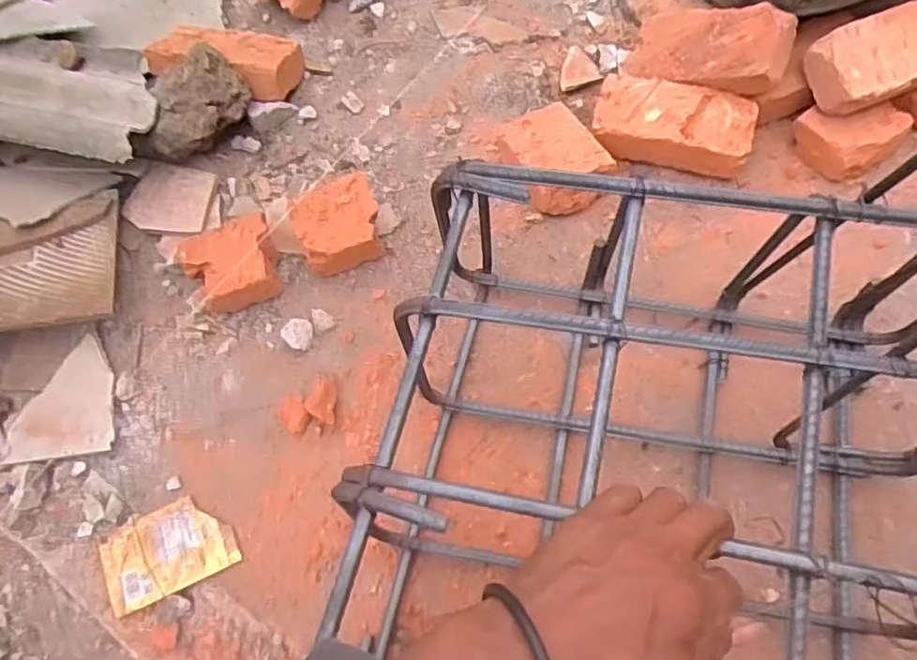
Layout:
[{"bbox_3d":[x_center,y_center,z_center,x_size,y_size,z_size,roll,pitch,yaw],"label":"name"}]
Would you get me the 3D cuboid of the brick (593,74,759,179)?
[{"bbox_3d":[0.225,-0.211,0.680,0.161,0.047,0.090,14,66,12],"label":"brick"}]

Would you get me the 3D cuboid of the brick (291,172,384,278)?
[{"bbox_3d":[-0.118,-0.101,0.646,0.085,0.056,0.083,-20,65,-5],"label":"brick"}]

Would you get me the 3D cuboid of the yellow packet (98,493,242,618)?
[{"bbox_3d":[-0.246,0.187,0.546,0.105,0.006,0.071,-25,65,-11],"label":"yellow packet"}]

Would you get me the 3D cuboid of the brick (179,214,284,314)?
[{"bbox_3d":[-0.221,-0.062,0.635,0.088,0.052,0.094,-25,66,-8],"label":"brick"}]

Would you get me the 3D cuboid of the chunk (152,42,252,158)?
[{"bbox_3d":[-0.281,-0.239,0.699,0.118,0.091,0.062,-37,66,-12],"label":"chunk"}]

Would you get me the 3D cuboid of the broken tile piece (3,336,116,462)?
[{"bbox_3d":[-0.367,0.064,0.596,0.094,0.019,0.113,-12,63,-1],"label":"broken tile piece"}]

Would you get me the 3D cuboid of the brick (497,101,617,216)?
[{"bbox_3d":[0.100,-0.176,0.672,0.084,0.047,0.116,-30,67,-10],"label":"brick"}]

